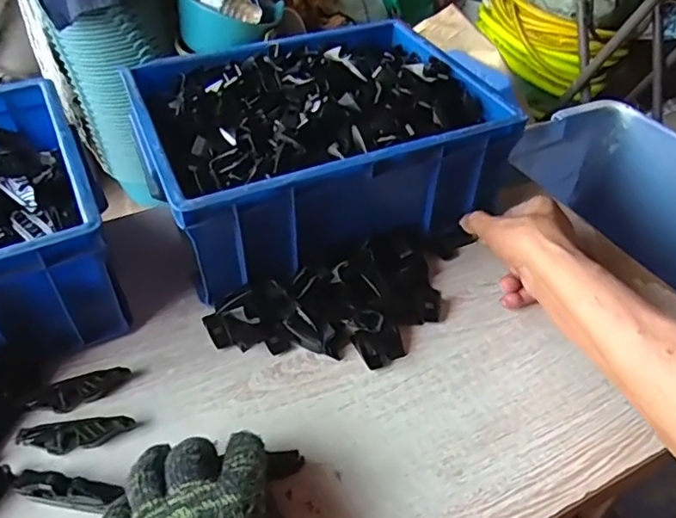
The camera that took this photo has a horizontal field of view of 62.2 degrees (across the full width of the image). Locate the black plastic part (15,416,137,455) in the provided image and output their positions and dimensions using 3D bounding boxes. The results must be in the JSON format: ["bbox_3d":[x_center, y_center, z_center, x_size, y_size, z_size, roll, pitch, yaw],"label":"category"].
[{"bbox_3d":[-0.195,0.132,0.417,0.080,0.015,0.021,-6,44,-8],"label":"black plastic part"}]

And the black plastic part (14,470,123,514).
[{"bbox_3d":[-0.192,0.160,0.389,0.075,0.011,0.018,9,44,8],"label":"black plastic part"}]

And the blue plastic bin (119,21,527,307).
[{"bbox_3d":[-0.024,-0.129,0.586,0.327,0.120,0.256,-18,47,-19],"label":"blue plastic bin"}]

